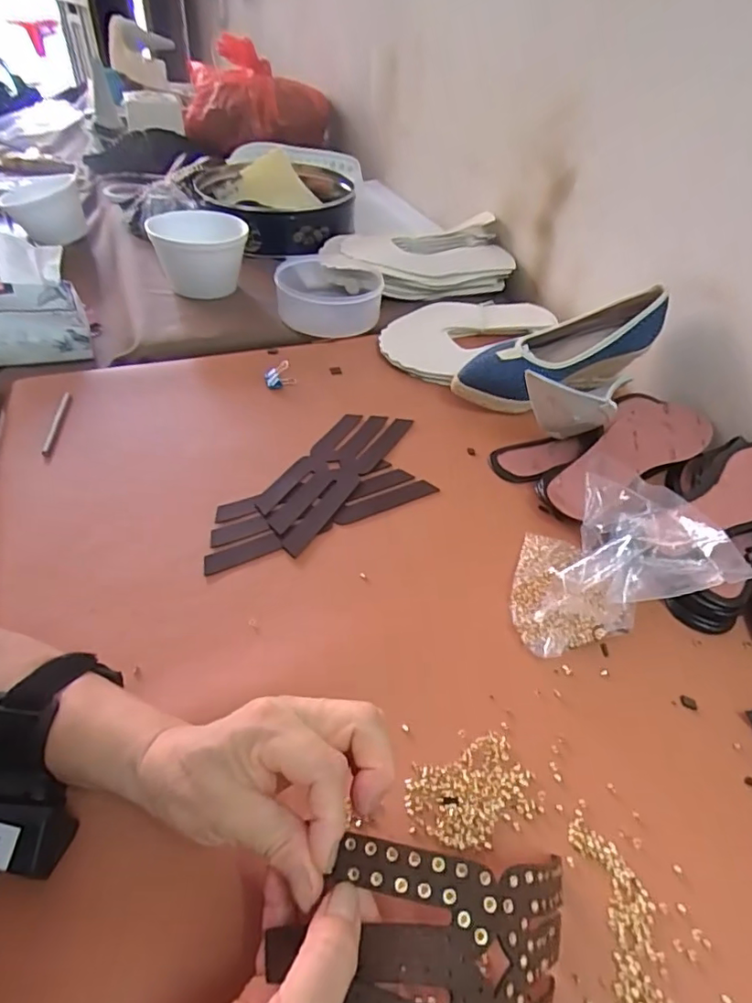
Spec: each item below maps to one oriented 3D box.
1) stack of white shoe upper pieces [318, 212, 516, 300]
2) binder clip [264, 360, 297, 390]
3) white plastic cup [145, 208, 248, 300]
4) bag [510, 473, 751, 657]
[{"bbox_3d":[0.061,-0.364,0.844,0.283,0.054,0.136,-7,46,-11],"label":"stack of white shoe upper pieces"},{"bbox_3d":[-0.110,-0.145,0.640,0.035,0.025,0.020,-10,46,-14],"label":"binder clip"},{"bbox_3d":[-0.243,-0.345,0.782,0.125,0.089,0.131,-6,45,-10],"label":"white plastic cup"},{"bbox_3d":[0.171,0.040,0.427,0.123,0.094,0.126,1,45,-3],"label":"bag"}]

